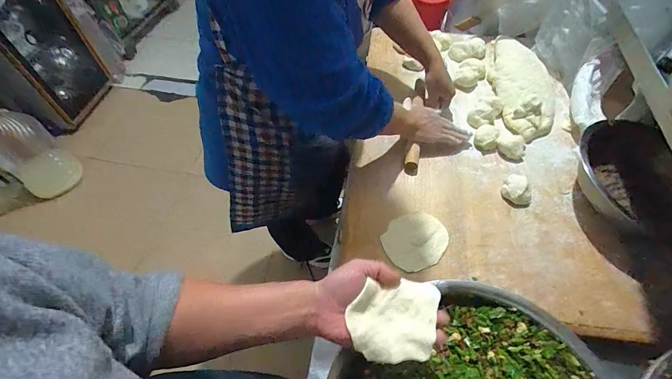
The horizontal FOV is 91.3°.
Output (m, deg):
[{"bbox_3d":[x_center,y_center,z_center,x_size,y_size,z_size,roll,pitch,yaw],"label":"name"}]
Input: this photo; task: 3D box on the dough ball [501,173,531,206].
[{"bbox_3d":[0.380,0.000,0.688,0.056,0.026,0.064,31,62,20],"label":"dough ball"}]

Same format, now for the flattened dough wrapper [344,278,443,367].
[{"bbox_3d":[0.070,0.152,0.397,0.100,0.023,0.094,-1,56,1],"label":"flattened dough wrapper"}]

